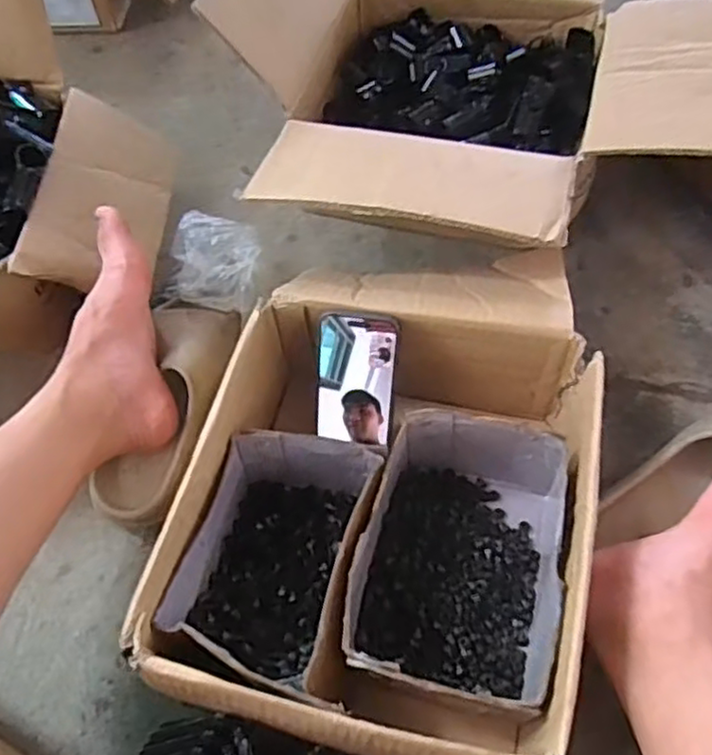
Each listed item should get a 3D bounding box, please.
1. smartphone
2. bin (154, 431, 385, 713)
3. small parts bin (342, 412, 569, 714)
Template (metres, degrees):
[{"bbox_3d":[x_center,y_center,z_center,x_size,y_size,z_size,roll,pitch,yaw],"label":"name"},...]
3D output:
[{"bbox_3d":[0.001,0.003,0.624,0.071,0.127,0.007,7,29,9],"label":"smartphone"},{"bbox_3d":[-0.059,0.147,0.563,0.129,0.101,0.196,13,60,10],"label":"bin"},{"bbox_3d":[0.083,0.147,0.567,0.150,0.106,0.204,10,59,8],"label":"small parts bin"}]

